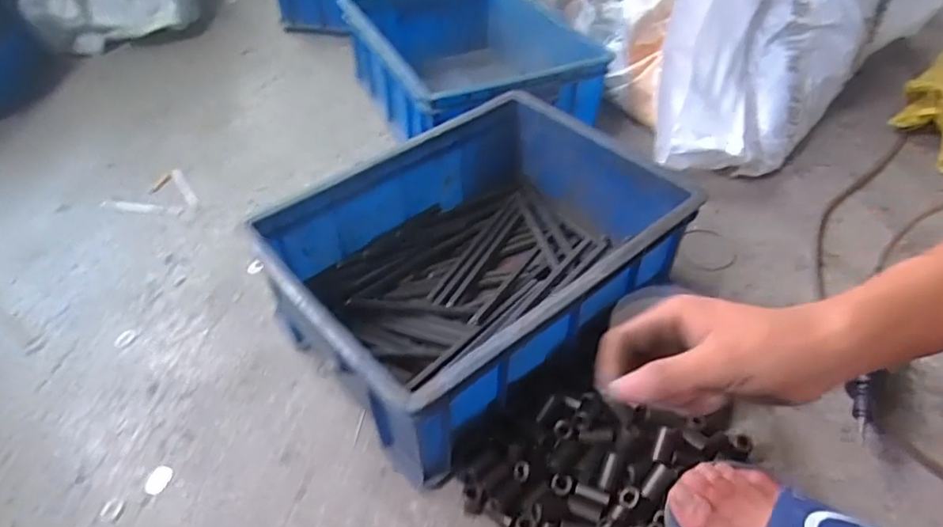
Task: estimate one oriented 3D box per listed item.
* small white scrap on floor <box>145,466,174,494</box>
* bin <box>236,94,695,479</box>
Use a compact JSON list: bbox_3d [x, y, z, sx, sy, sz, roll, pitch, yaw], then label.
[{"bbox_3d":[-0.291,0.200,0.552,0.022,0.004,0.026,12,46,13],"label":"small white scrap on floor"},{"bbox_3d":[0.005,-0.002,0.650,0.390,0.150,0.290,-33,53,-28],"label":"bin"}]

